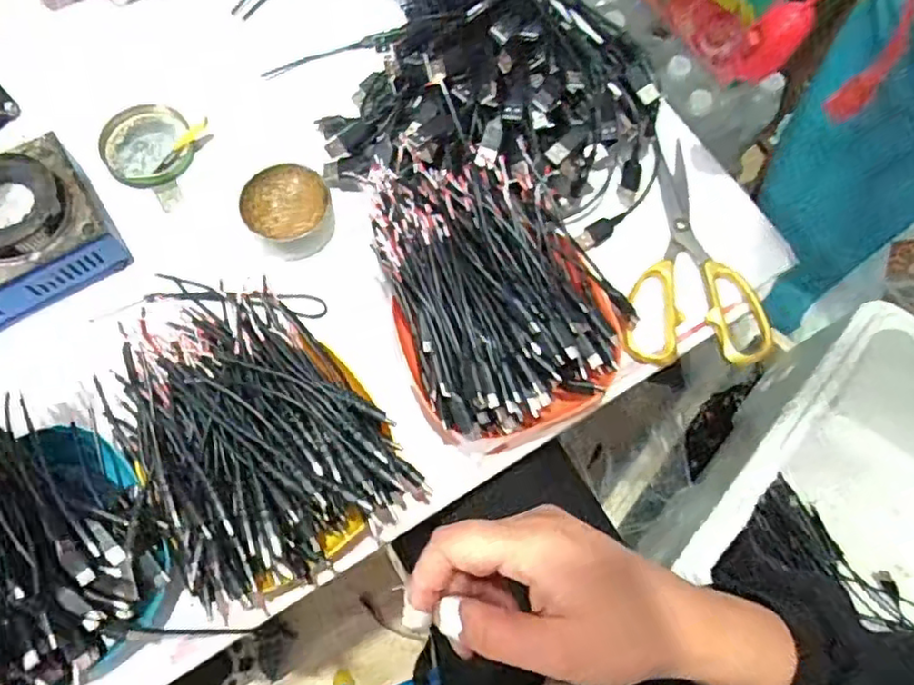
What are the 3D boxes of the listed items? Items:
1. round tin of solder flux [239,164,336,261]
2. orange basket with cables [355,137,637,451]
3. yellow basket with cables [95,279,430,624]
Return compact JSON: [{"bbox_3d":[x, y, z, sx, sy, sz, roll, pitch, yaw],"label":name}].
[{"bbox_3d":[-0.121,-0.095,0.463,0.060,0.026,0.062,1,72,-2],"label":"round tin of solder flux"},{"bbox_3d":[0.029,-0.042,0.418,0.149,0.055,0.197,-15,73,-7],"label":"orange basket with cables"},{"bbox_3d":[-0.125,0.050,0.382,0.140,0.066,0.183,-30,76,-11],"label":"yellow basket with cables"}]

